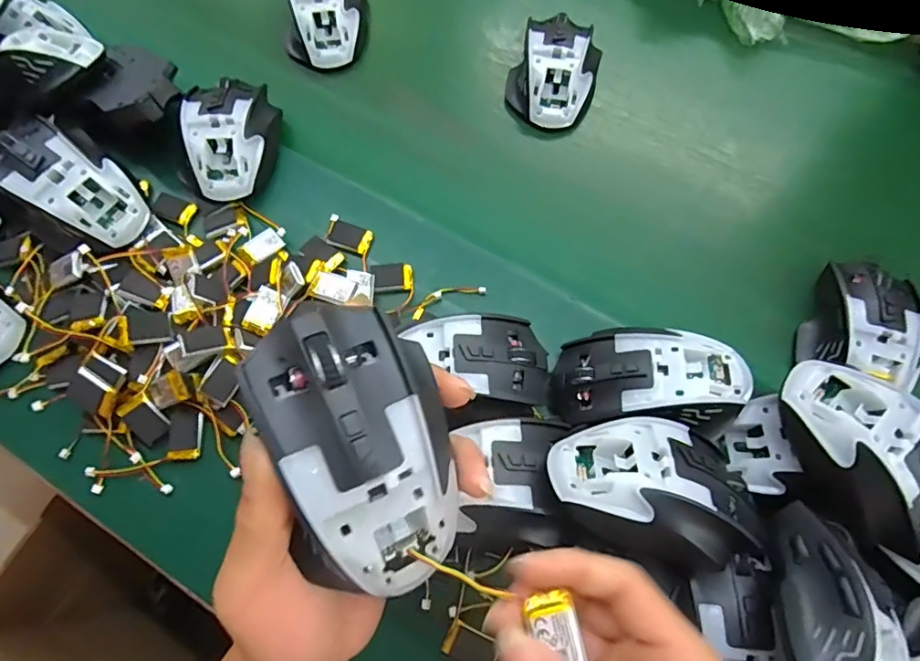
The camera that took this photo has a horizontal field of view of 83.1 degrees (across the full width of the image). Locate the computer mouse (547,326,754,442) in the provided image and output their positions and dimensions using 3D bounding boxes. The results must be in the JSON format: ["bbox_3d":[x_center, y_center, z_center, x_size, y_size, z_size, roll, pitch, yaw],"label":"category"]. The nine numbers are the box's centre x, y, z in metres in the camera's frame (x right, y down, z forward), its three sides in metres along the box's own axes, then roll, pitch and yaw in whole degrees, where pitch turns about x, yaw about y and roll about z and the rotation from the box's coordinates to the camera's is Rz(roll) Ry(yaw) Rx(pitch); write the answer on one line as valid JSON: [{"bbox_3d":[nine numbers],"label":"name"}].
[{"bbox_3d":[0.120,0.035,0.331,0.116,0.054,0.067,8,70,4],"label":"computer mouse"}]

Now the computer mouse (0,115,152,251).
[{"bbox_3d":[-0.290,-0.111,0.371,0.130,0.041,0.069,35,74,13],"label":"computer mouse"}]

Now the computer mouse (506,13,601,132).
[{"bbox_3d":[0.082,-0.224,0.449,0.072,0.036,0.090,14,70,6],"label":"computer mouse"}]

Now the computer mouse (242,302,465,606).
[{"bbox_3d":[-0.038,0.048,0.197,0.062,0.039,0.112,-17,94,-22],"label":"computer mouse"}]

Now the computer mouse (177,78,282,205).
[{"bbox_3d":[-0.185,-0.156,0.415,0.070,0.037,0.108,0,69,1],"label":"computer mouse"}]

